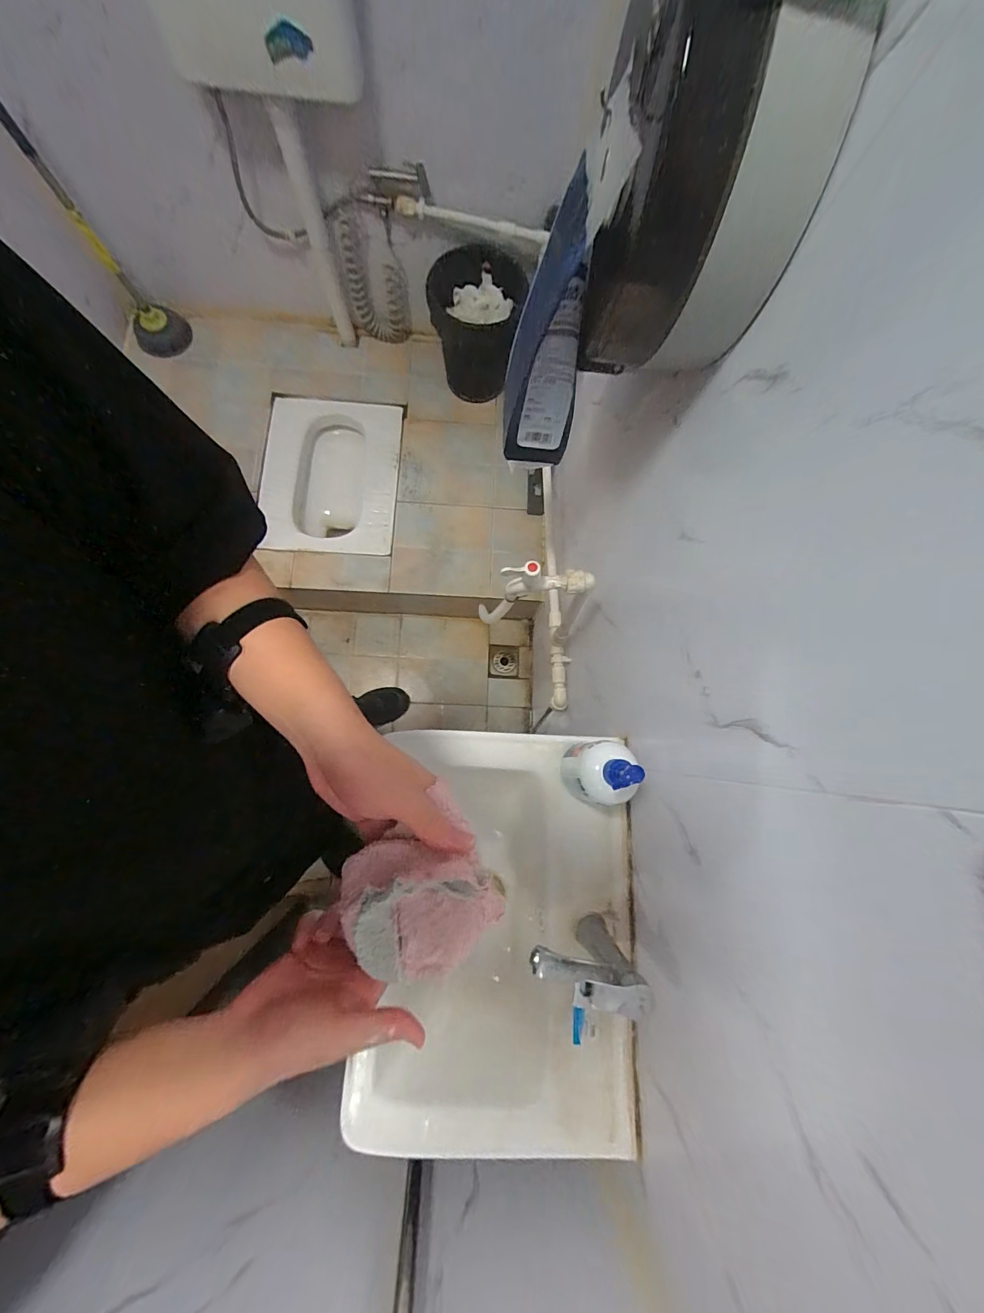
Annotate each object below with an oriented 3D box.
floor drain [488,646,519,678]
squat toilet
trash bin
[{"bbox_3d":[0.040,0.019,1.471,0.103,0.016,0.109,2,79,-4],"label":"floor drain"},{"bbox_3d":[-0.534,-0.569,1.430,0.448,0.195,0.526,4,79,-3],"label":"squat toilet"},{"bbox_3d":[-0.060,-1.023,1.339,0.281,0.344,0.327,7,79,-2],"label":"trash bin"}]

